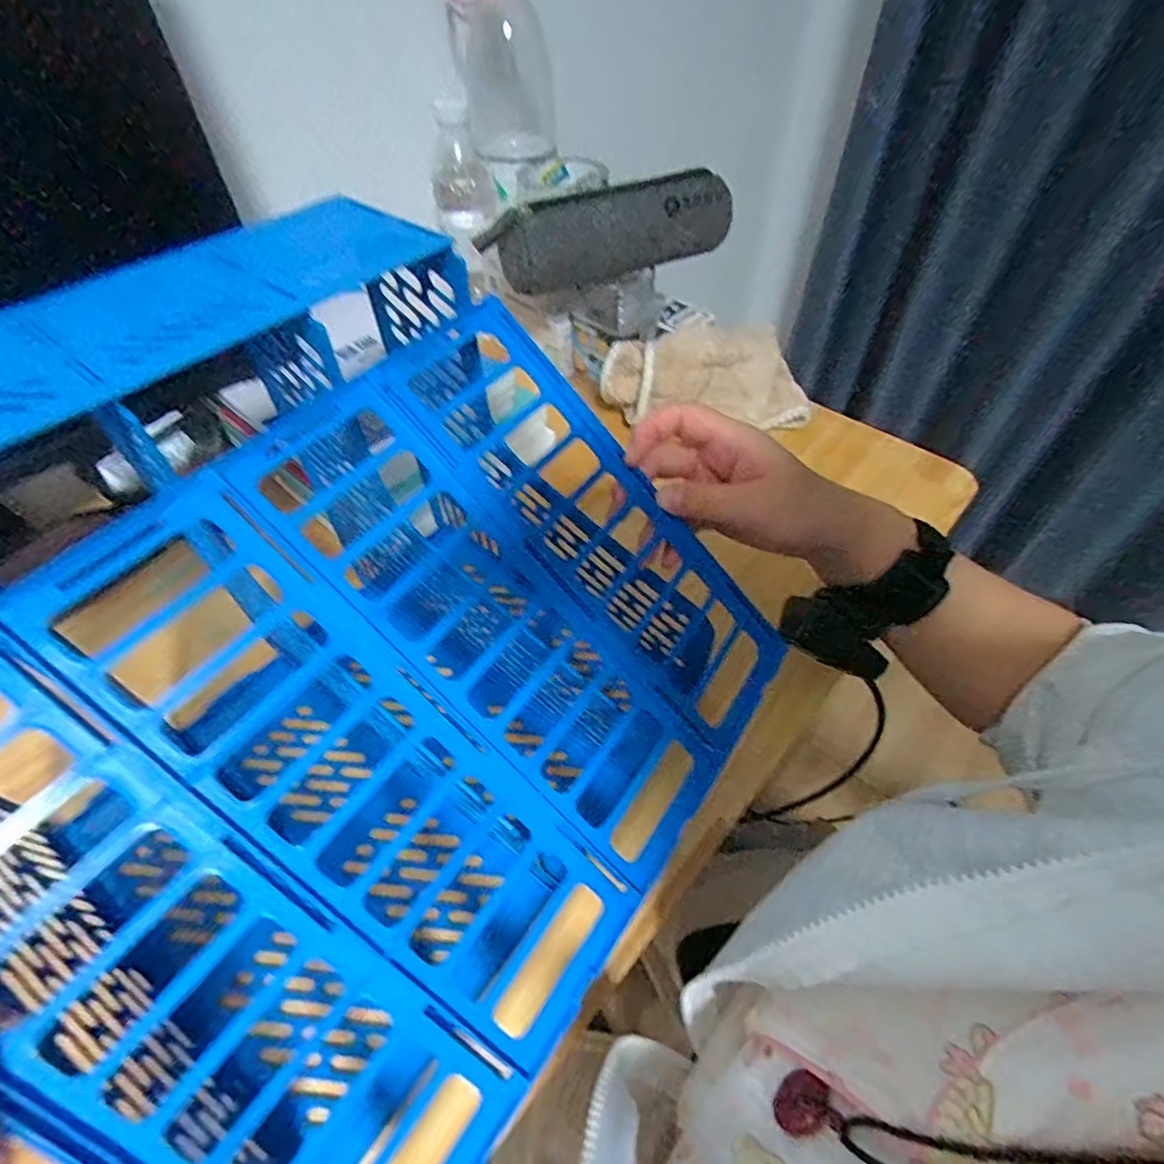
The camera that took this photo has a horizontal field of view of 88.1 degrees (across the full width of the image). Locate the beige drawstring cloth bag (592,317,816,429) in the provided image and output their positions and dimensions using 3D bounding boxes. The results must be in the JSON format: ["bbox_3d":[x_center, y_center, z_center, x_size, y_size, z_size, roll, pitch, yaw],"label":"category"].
[{"bbox_3d":[0.117,-0.201,0.572,0.195,0.074,0.070,-2,51,-2],"label":"beige drawstring cloth bag"}]

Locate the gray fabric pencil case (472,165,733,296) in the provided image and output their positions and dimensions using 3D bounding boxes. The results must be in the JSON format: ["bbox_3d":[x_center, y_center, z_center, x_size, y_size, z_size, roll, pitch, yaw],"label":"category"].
[{"bbox_3d":[0.023,-0.303,0.522,0.213,0.082,0.032,-10,52,-8],"label":"gray fabric pencil case"}]

